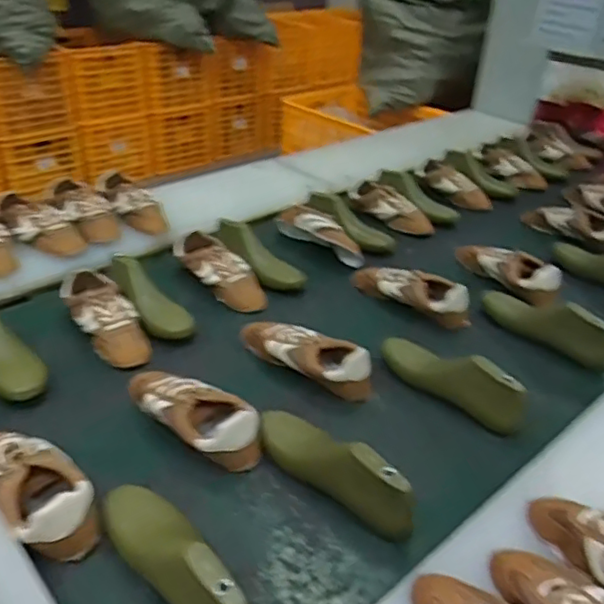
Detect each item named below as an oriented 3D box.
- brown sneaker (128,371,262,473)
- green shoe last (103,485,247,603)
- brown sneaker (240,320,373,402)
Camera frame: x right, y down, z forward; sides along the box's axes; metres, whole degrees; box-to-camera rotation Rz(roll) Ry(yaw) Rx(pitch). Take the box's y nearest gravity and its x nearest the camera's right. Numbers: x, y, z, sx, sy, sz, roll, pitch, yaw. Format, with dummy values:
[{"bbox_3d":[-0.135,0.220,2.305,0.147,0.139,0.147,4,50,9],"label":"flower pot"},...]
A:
[{"bbox_3d":[-0.162,0.155,0.875,0.246,0.081,0.096,25,39,30],"label":"brown sneaker"},{"bbox_3d":[-0.135,0.269,0.655,0.074,0.078,0.257,-22,41,-34],"label":"green shoe last"},{"bbox_3d":[-0.001,0.084,0.997,0.257,0.074,0.080,24,38,28],"label":"brown sneaker"}]

